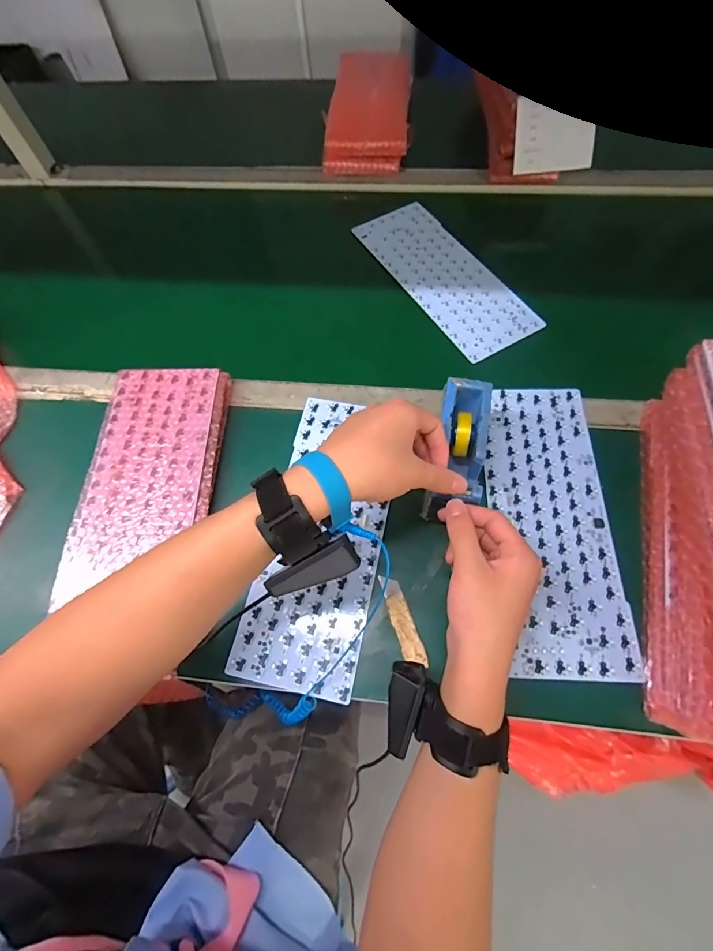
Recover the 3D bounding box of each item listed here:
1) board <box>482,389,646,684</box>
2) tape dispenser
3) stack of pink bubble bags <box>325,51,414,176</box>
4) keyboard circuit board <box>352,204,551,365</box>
[{"bbox_3d":[0.205,0.042,0.435,0.121,0.004,0.309,-1,66,3],"label":"board"},{"bbox_3d":[0.102,-0.022,0.425,0.051,0.075,0.135,11,67,9],"label":"tape dispenser"},{"bbox_3d":[0.023,-0.629,0.723,0.141,0.073,0.247,4,66,6],"label":"stack of pink bubble bags"},{"bbox_3d":[0.124,-0.291,0.596,0.117,0.010,0.307,-29,67,-9],"label":"keyboard circuit board"}]

